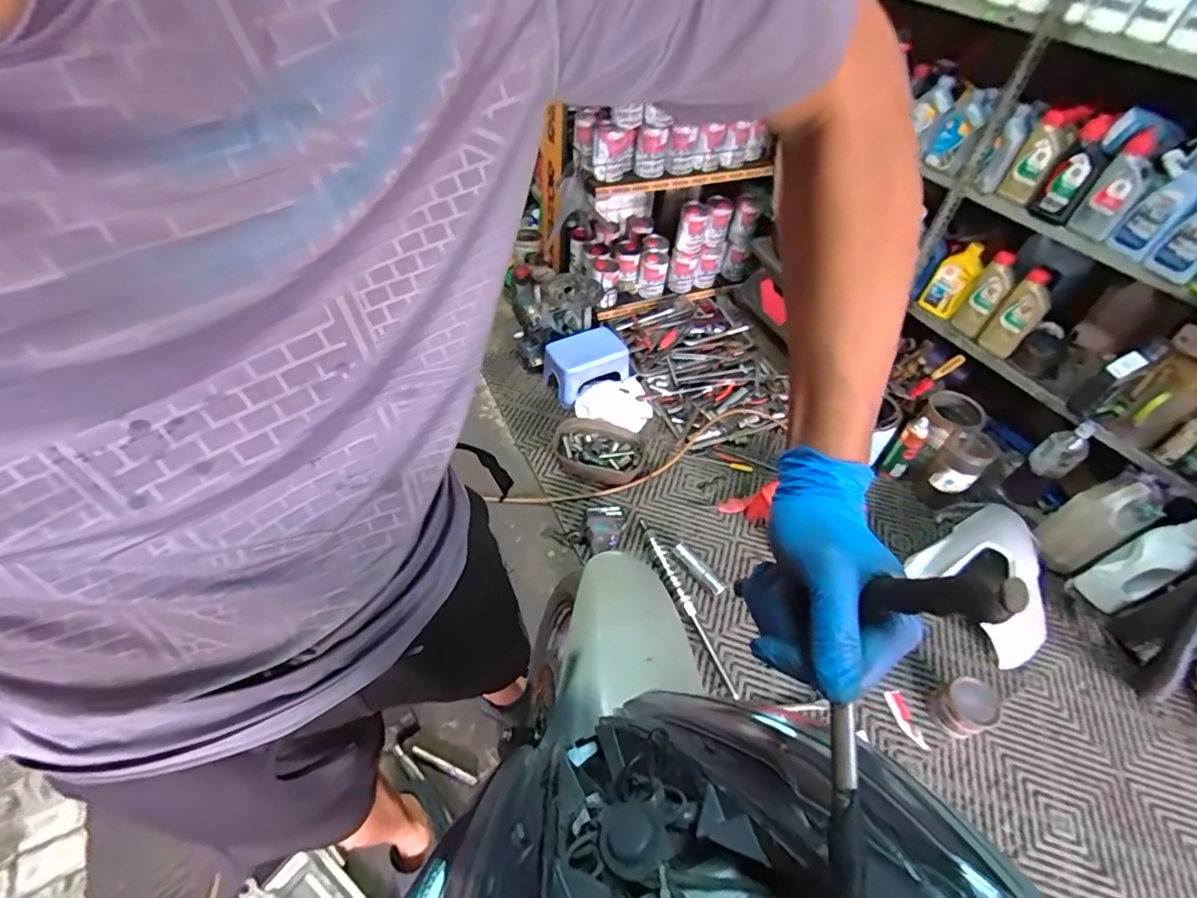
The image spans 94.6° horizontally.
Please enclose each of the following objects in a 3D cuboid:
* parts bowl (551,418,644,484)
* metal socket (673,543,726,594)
[{"bbox_3d":[-0.003,0.004,1.653,0.264,0.054,0.213,7,50,3],"label":"parts bowl"},{"bbox_3d":[0.254,0.307,1.411,0.032,0.040,0.162,-31,58,-26],"label":"metal socket"}]

